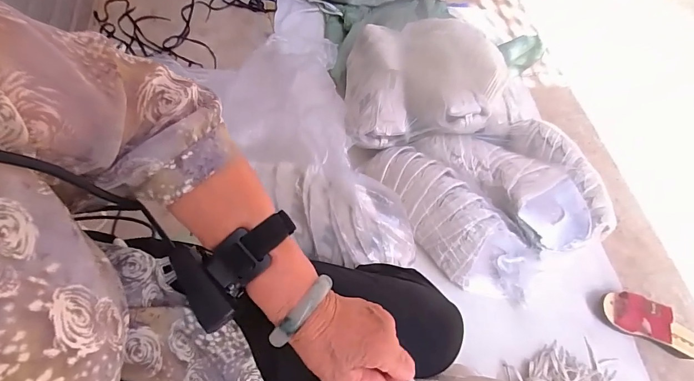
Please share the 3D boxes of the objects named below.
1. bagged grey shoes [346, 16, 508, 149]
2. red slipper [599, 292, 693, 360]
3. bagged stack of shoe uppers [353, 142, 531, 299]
[{"bbox_3d":[0.200,-0.293,0.944,0.422,0.119,0.359,-6,63,-7],"label":"bagged grey shoes"},{"bbox_3d":[0.693,0.299,0.831,0.223,0.073,0.090,21,63,7],"label":"red slipper"},{"bbox_3d":[0.228,0.073,0.817,0.450,0.137,0.149,47,68,2],"label":"bagged stack of shoe uppers"}]

